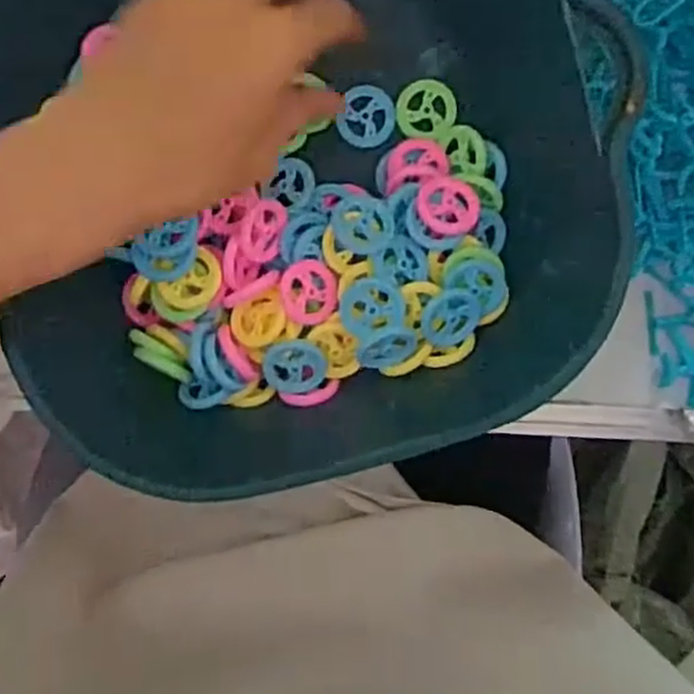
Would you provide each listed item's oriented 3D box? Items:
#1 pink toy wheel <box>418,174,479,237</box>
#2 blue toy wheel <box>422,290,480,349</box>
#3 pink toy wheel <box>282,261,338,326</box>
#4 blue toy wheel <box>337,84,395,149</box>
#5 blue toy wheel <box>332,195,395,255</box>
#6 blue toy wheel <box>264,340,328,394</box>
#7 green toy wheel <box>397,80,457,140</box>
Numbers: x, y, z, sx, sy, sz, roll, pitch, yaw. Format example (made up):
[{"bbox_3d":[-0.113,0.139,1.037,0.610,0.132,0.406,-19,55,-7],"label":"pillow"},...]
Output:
[{"bbox_3d":[0.048,-0.067,0.345,0.029,0.006,0.027,0,97,0],"label":"pink toy wheel"},{"bbox_3d":[0.048,-0.013,0.344,0.027,0.004,0.028,-4,114,-8],"label":"blue toy wheel"},{"bbox_3d":[-0.018,-0.025,0.342,0.027,0.004,0.029,-4,99,-27],"label":"pink toy wheel"},{"bbox_3d":[0.010,-0.114,0.364,0.026,0.004,0.030,17,97,-2],"label":"blue toy wheel"},{"bbox_3d":[0.008,-0.057,0.341,0.028,0.005,0.028,4,75,-17],"label":"blue toy wheel"},{"bbox_3d":[-0.024,0.010,0.348,0.029,0.004,0.027,-4,113,-10],"label":"blue toy wheel"},{"bbox_3d":[0.040,-0.117,0.364,0.029,0.004,0.028,0,97,0],"label":"green toy wheel"}]

